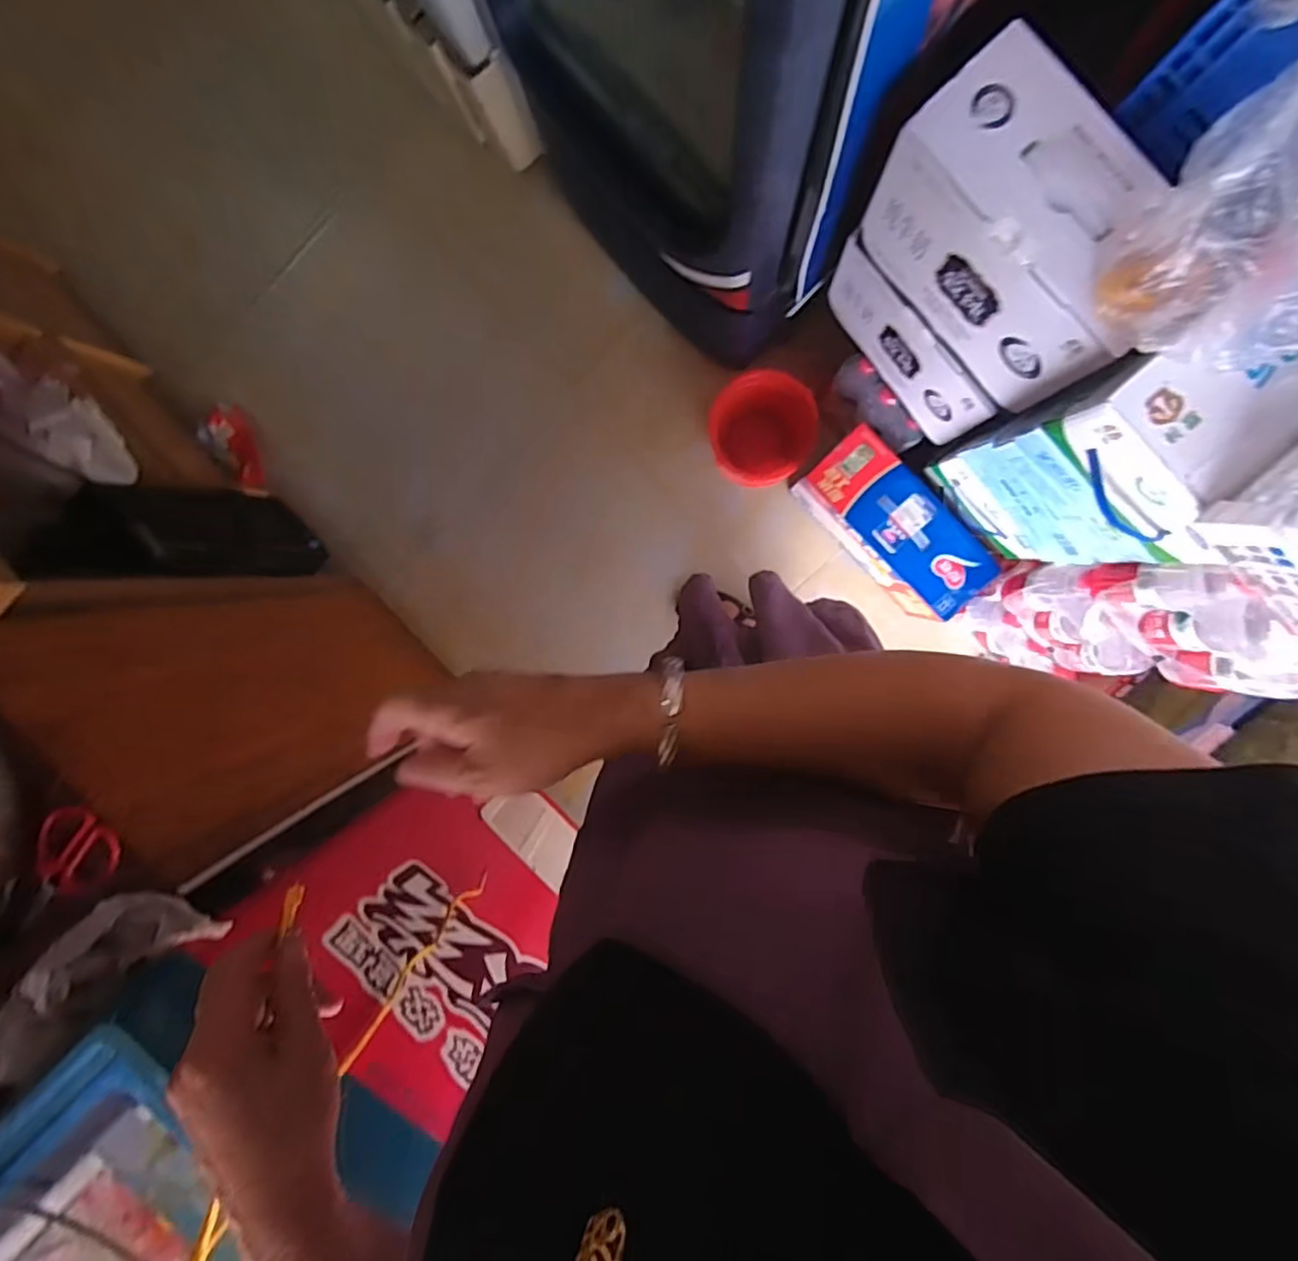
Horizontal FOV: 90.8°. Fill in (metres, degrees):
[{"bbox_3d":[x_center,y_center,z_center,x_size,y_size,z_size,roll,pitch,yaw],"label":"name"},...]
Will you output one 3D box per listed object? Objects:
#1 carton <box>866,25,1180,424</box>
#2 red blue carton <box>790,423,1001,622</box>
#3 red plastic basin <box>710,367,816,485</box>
[{"bbox_3d":[0.377,-0.403,0.663,0.134,0.189,0.278,-41,91,7],"label":"carton"},{"bbox_3d":[0.418,-0.180,1.110,0.141,0.159,0.324,-42,91,7],"label":"red blue carton"},{"bbox_3d":[0.197,-0.348,1.124,0.179,0.100,0.172,0,95,4],"label":"red plastic basin"}]

